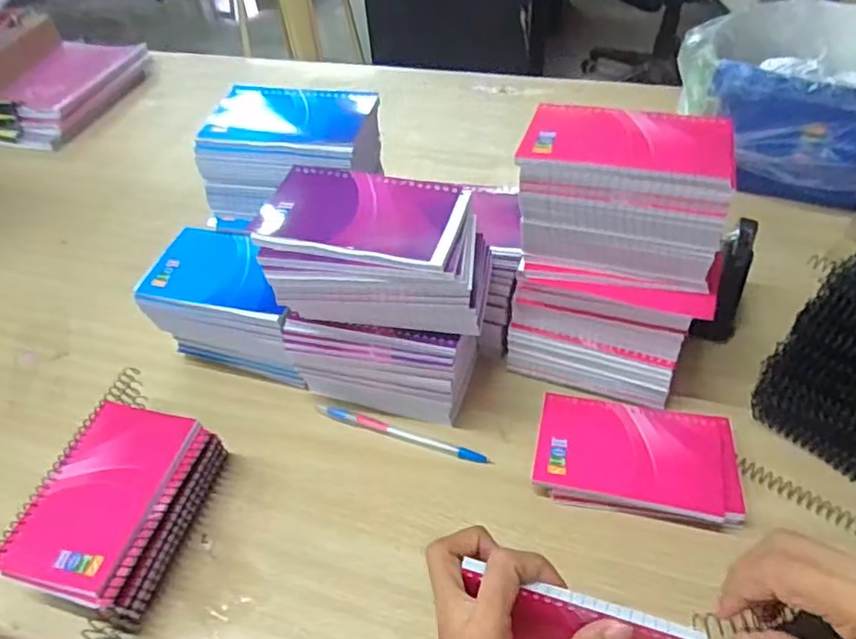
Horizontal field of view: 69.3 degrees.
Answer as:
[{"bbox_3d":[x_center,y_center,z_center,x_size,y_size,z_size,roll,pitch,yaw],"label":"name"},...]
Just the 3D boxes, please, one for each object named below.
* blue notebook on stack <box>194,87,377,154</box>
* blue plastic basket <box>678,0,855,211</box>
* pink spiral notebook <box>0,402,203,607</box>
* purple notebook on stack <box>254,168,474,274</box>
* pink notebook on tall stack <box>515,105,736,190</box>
[{"bbox_3d":[-0.110,-0.161,0.499,0.128,0.010,0.078,8,54,9],"label":"blue notebook on stack"},{"bbox_3d":[0.421,-0.253,0.684,0.242,0.121,0.232,27,55,26],"label":"blue plastic basket"},{"bbox_3d":[-0.229,0.121,0.430,0.089,0.014,0.134,6,48,10],"label":"pink spiral notebook"},{"bbox_3d":[-0.046,-0.072,0.412,0.137,0.008,0.087,11,49,14],"label":"purple notebook on stack"},{"bbox_3d":[0.129,-0.119,0.404,0.128,0.007,0.076,13,50,15],"label":"pink notebook on tall stack"}]

